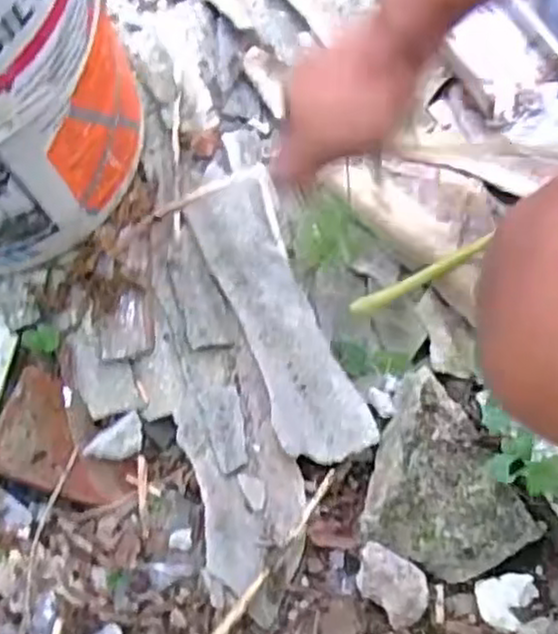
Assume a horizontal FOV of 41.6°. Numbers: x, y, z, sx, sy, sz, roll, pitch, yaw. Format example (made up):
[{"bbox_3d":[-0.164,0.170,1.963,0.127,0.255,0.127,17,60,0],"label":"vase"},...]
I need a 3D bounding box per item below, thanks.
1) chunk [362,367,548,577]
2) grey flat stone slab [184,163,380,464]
[{"bbox_3d":[0.111,0.125,0.552,0.107,0.027,0.143,-29,69,-8],"label":"chunk"},{"bbox_3d":[-0.003,-0.005,0.614,0.074,0.023,0.258,-21,68,-5],"label":"grey flat stone slab"}]

